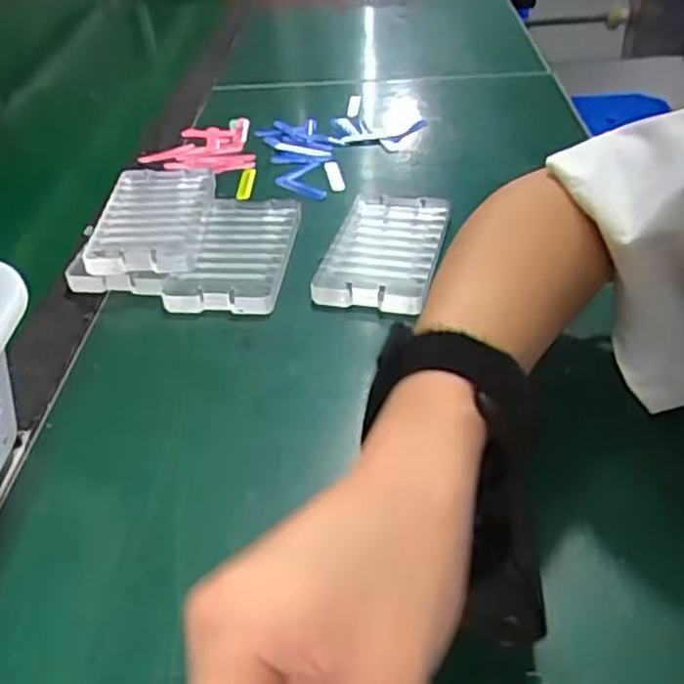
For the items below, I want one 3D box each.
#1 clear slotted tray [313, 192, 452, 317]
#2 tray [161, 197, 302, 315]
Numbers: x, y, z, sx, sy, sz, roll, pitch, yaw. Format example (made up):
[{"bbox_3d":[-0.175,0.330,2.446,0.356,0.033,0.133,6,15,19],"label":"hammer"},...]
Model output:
[{"bbox_3d":[0.028,-0.058,0.455,0.067,0.019,0.112,9,40,16],"label":"clear slotted tray"},{"bbox_3d":[-0.066,-0.057,0.464,0.069,0.020,0.113,2,39,8],"label":"tray"}]

